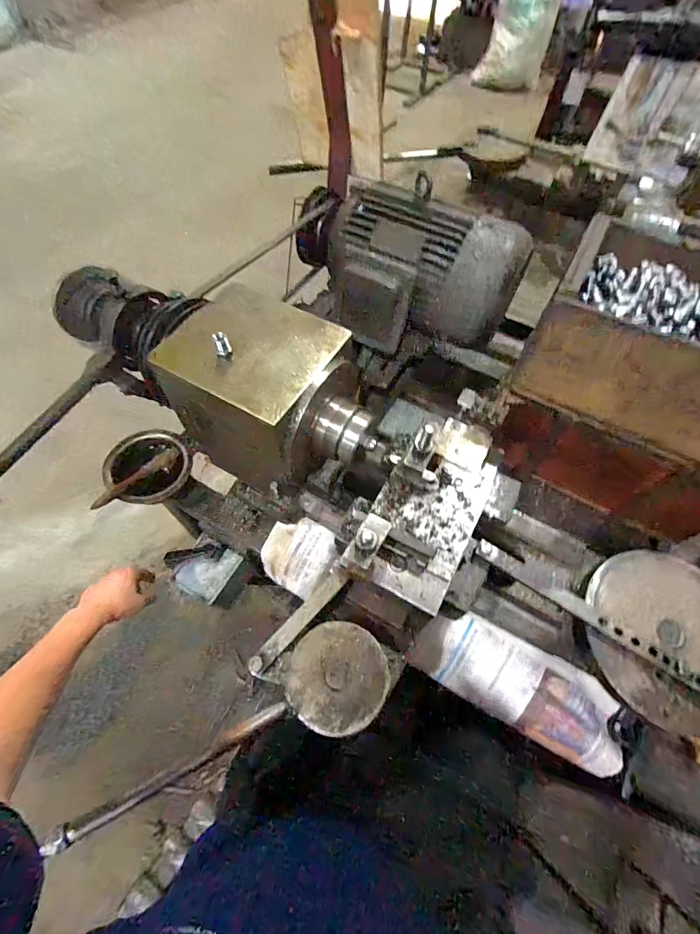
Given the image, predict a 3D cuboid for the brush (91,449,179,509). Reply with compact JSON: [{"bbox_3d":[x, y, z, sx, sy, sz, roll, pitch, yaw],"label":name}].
[{"bbox_3d":[-0.340,0.017,0.642,0.021,0.024,0.144,40,66,19],"label":"brush"}]

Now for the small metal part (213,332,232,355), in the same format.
[{"bbox_3d":[-0.133,-0.129,0.419,0.015,0.021,0.010,-13,61,-10],"label":"small metal part"}]

